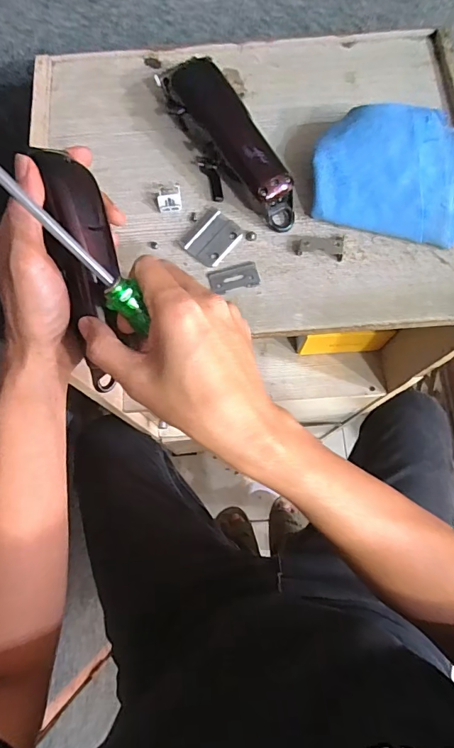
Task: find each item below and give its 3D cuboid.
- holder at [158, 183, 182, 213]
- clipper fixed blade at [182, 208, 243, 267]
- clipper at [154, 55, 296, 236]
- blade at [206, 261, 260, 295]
[{"bbox_3d":[-0.050,-0.156,0.381,0.019,0.011,0.028,-4,73,1],"label":"holder"},{"bbox_3d":[-0.012,-0.117,0.372,0.039,0.006,0.046,39,78,13],"label":"clipper fixed blade"},{"bbox_3d":[0.000,-0.191,0.359,0.049,0.047,0.159,-28,74,-6],"label":"clipper"},{"bbox_3d":[0.006,-0.080,0.365,0.041,0.004,0.022,-15,73,-2],"label":"blade"}]

